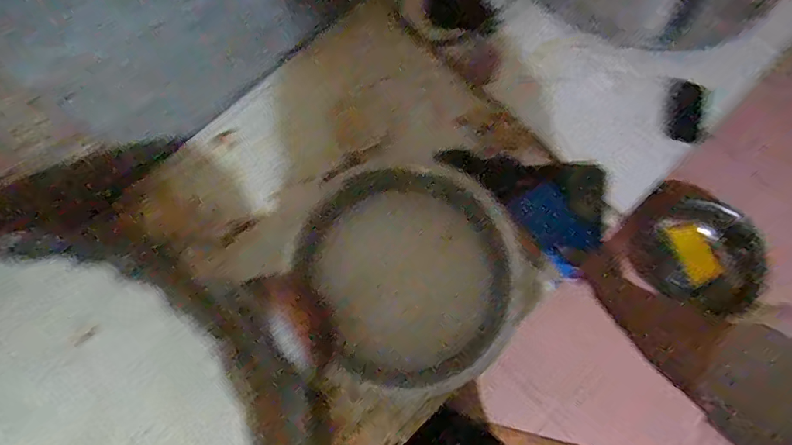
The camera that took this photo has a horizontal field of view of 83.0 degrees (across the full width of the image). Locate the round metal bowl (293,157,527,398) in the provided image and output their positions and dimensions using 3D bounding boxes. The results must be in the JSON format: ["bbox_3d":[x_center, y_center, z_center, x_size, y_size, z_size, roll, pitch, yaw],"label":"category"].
[{"bbox_3d":[0.030,0.084,0.709,0.315,0.115,0.353,-27,79,-7],"label":"round metal bowl"}]

